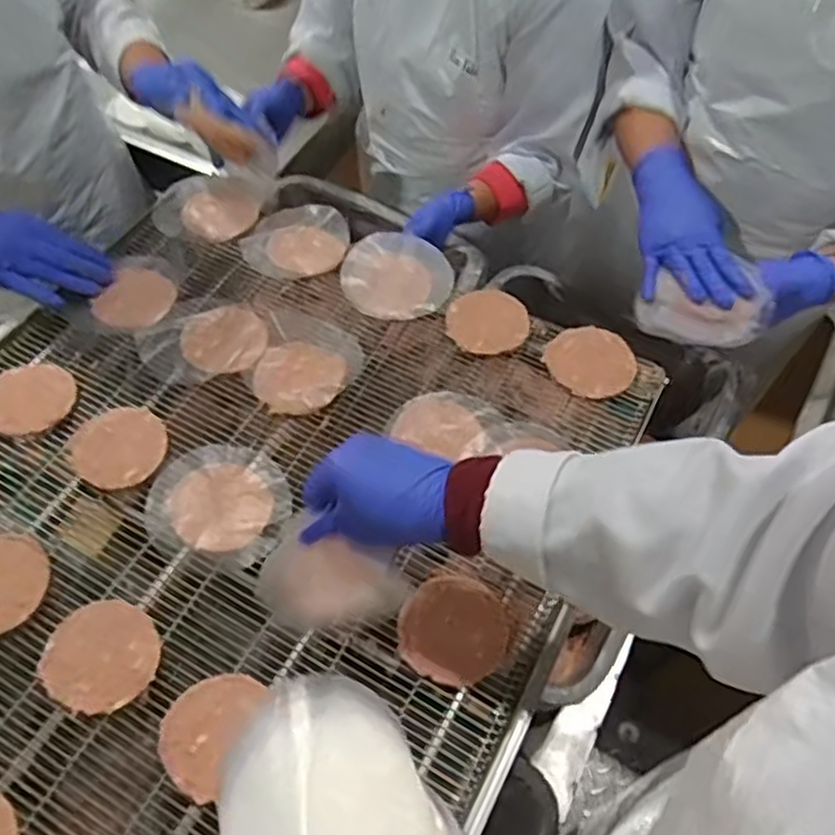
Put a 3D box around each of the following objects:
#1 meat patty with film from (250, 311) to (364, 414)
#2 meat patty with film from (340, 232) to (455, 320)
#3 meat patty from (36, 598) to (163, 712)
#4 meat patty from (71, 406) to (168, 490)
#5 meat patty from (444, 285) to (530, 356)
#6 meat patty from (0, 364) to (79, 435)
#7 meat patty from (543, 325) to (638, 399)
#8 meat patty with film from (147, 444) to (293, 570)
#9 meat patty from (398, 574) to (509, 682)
[{"bbox_3d":[-0.108,-0.056,0.727,0.097,0.011,0.118,9,60,4],"label":"meat patty with film"},{"bbox_3d":[-0.022,-0.156,0.800,0.118,0.012,0.120,0,59,-1],"label":"meat patty with film"},{"bbox_3d":[-0.247,0.186,0.571,0.086,0.004,0.082,24,62,13],"label":"meat patty"},{"bbox_3d":[-0.277,0.026,0.675,0.084,0.004,0.082,0,59,-1],"label":"meat patty"},{"bbox_3d":[0.073,-0.101,0.757,0.083,0.010,0.074,5,59,2],"label":"meat patty"},{"bbox_3d":[-0.374,-0.018,0.698,0.089,0.007,0.077,14,60,7],"label":"meat patty"},{"bbox_3d":[0.174,-0.058,0.730,0.086,0.013,0.076,40,66,20],"label":"meat patty"},{"bbox_3d":[-0.176,0.075,0.646,0.121,0.005,0.113,0,59,-1],"label":"meat patty with film"},{"bbox_3d":[0.029,0.168,0.581,0.082,0.005,0.082,0,59,-1],"label":"meat patty"}]

